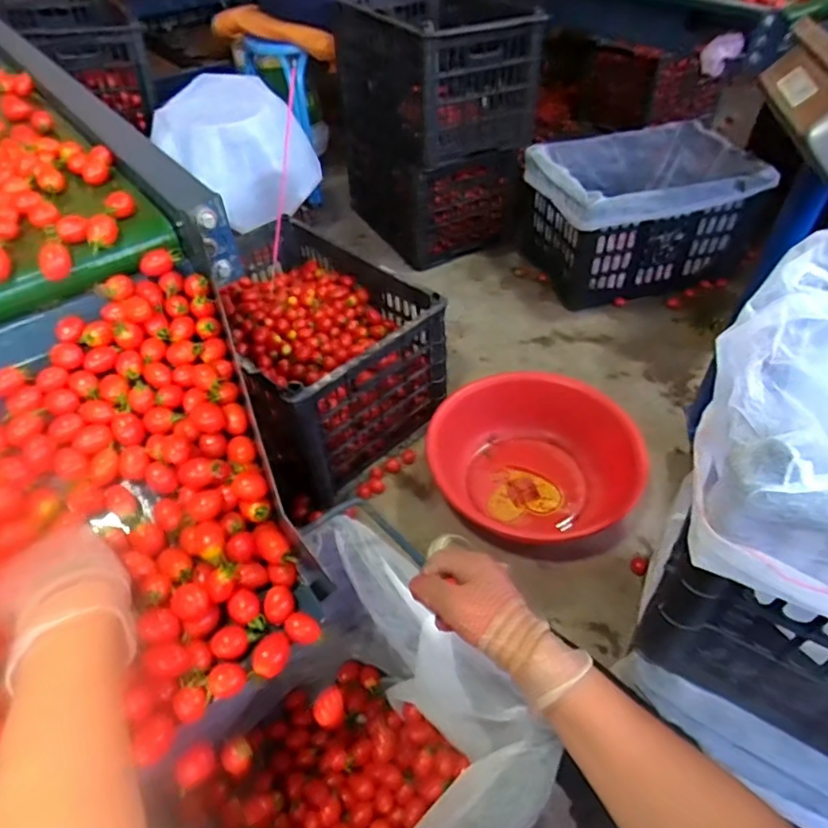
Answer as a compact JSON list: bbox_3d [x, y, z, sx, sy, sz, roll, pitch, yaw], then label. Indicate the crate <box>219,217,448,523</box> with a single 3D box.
[{"bbox_3d":[-0.228,-0.116,1.157,0.494,0.296,0.351,33,56,30],"label":"crate"}]

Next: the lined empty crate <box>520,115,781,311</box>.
[{"bbox_3d":[0.546,-0.503,1.442,0.471,0.283,0.348,-7,46,-4],"label":"lined empty crate"}]

